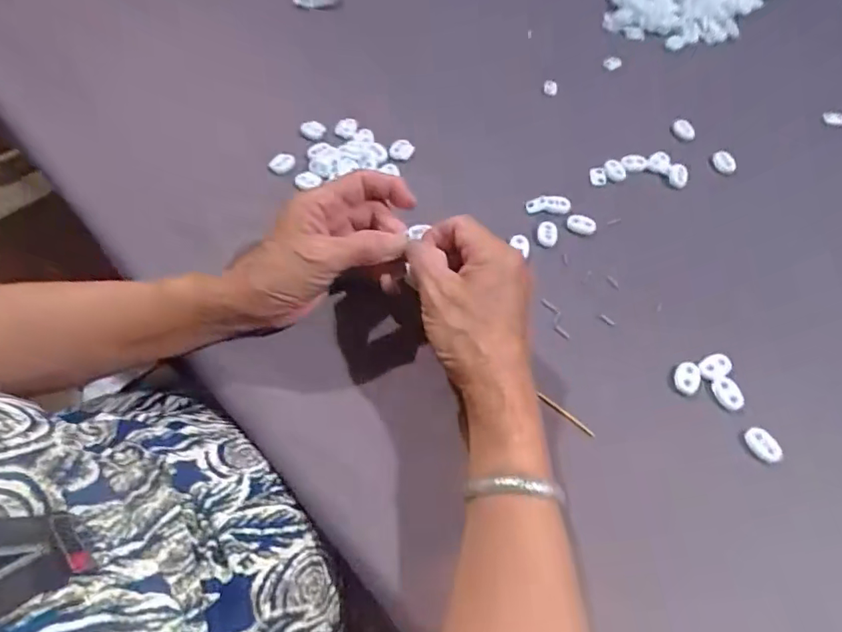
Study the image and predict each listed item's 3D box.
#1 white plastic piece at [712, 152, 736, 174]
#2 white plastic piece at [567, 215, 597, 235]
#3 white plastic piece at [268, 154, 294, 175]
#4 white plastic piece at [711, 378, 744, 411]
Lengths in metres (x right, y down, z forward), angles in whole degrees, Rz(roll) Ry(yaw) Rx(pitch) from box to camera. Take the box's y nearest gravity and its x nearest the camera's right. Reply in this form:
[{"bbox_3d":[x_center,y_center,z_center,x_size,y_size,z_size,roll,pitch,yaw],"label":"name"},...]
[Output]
[{"bbox_3d":[0.265,-0.134,0.453,0.021,0.006,0.019,30,64,17],"label":"white plastic piece"},{"bbox_3d":[0.130,-0.073,0.418,0.023,0.013,0.007,13,60,8],"label":"white plastic piece"},{"bbox_3d":[-0.121,-0.133,0.452,0.023,0.008,0.017,-14,60,-8],"label":"white plastic piece"},{"bbox_3d":[0.205,0.052,0.345,0.016,0.006,0.022,-10,59,-5],"label":"white plastic piece"}]

